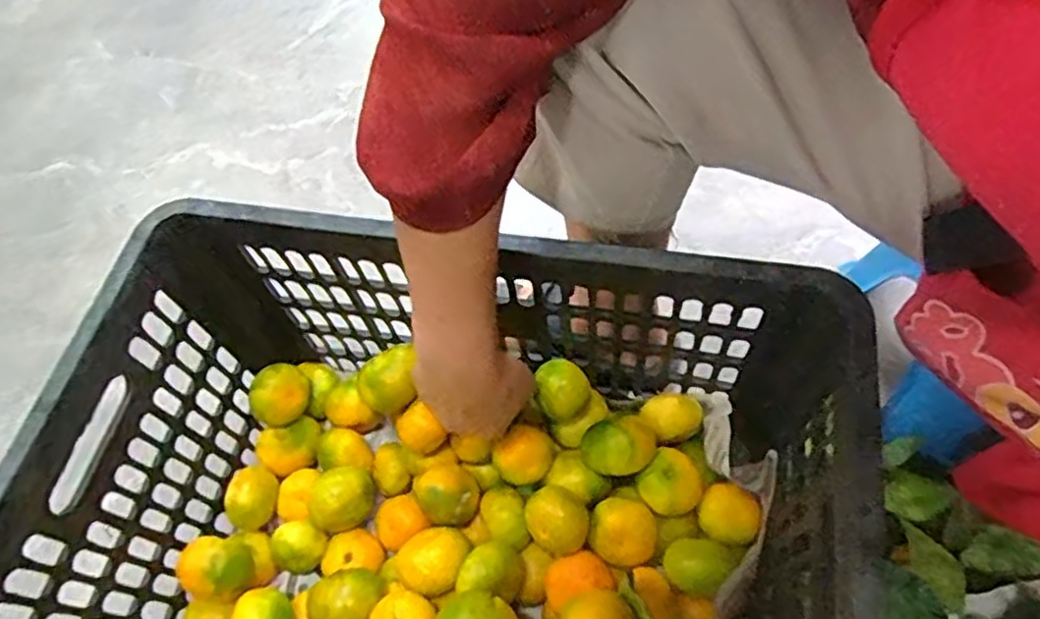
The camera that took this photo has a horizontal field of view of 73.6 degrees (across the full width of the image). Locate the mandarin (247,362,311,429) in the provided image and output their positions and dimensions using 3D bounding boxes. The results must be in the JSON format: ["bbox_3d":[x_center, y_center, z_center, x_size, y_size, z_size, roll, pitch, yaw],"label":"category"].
[{"bbox_3d":[-0.215,0.082,0.635,0.054,0.053,0.046,-36,62,-14],"label":"mandarin"}]

